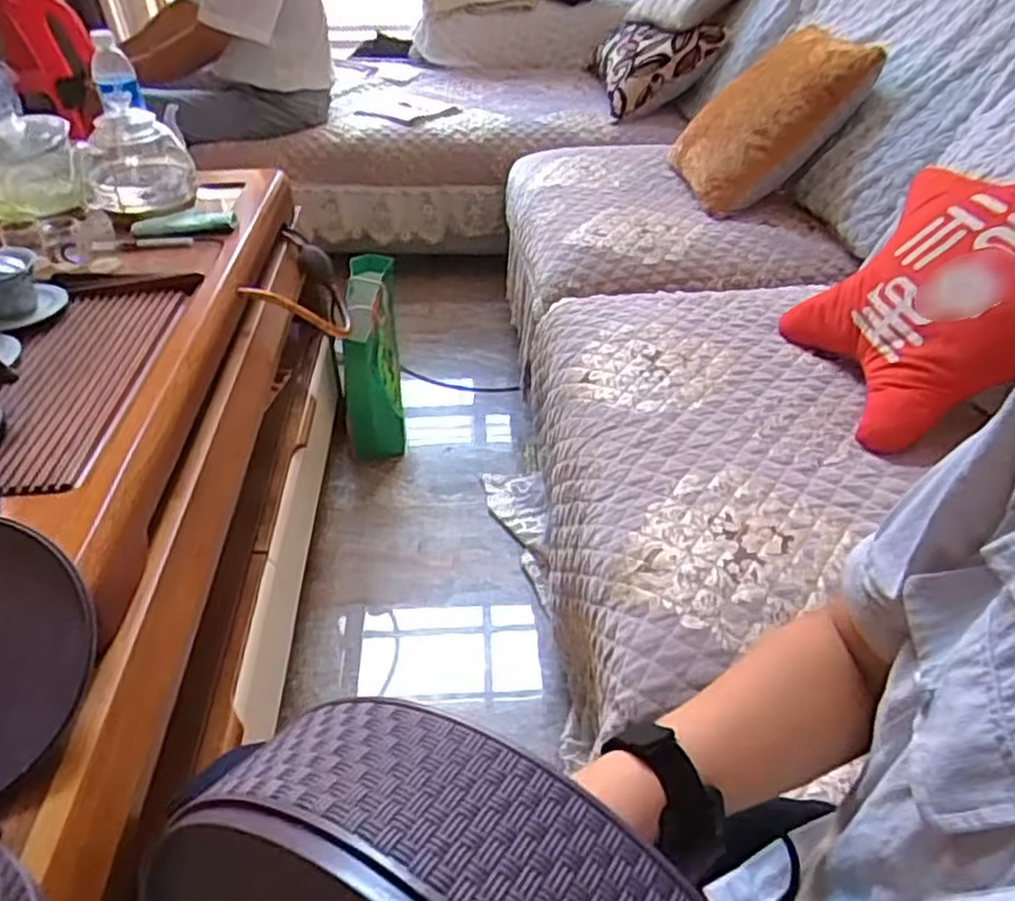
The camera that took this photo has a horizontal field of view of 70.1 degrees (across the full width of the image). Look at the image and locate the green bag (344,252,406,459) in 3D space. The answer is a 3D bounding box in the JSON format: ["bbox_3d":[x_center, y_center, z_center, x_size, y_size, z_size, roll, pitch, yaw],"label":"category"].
[{"bbox_3d":[-0.286,-0.198,1.558,0.107,0.329,0.305,-4,40,-5],"label":"green bag"}]

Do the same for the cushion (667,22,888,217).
[{"bbox_3d":[0.544,-0.713,1.534,0.145,0.407,0.303,21,39,-51],"label":"cushion"}]

